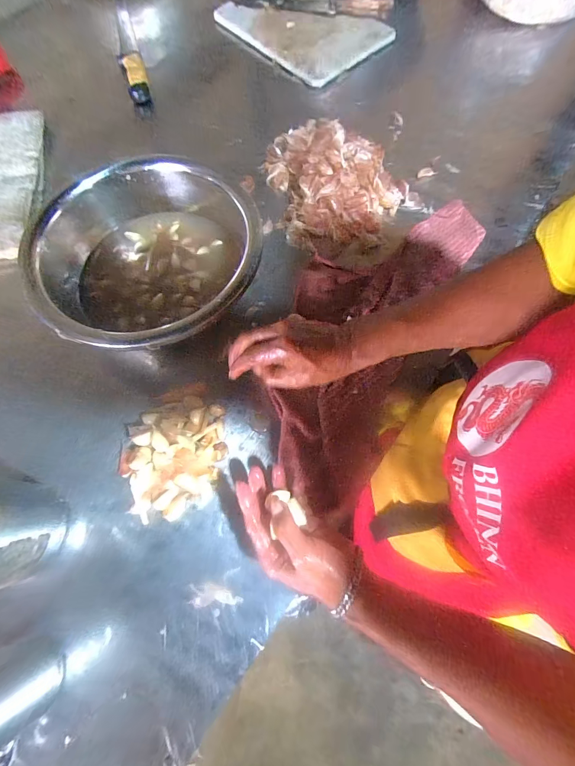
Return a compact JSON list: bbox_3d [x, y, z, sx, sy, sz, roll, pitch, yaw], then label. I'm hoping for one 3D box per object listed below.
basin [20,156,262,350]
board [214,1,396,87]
[{"bbox_3d":[-0.163,-0.158,0.462,0.251,0.105,0.276,0,70,1],"label":"basin"},{"bbox_3d":[0.032,-0.770,0.731,0.221,0.027,0.333,-42,75,-13],"label":"board"}]

